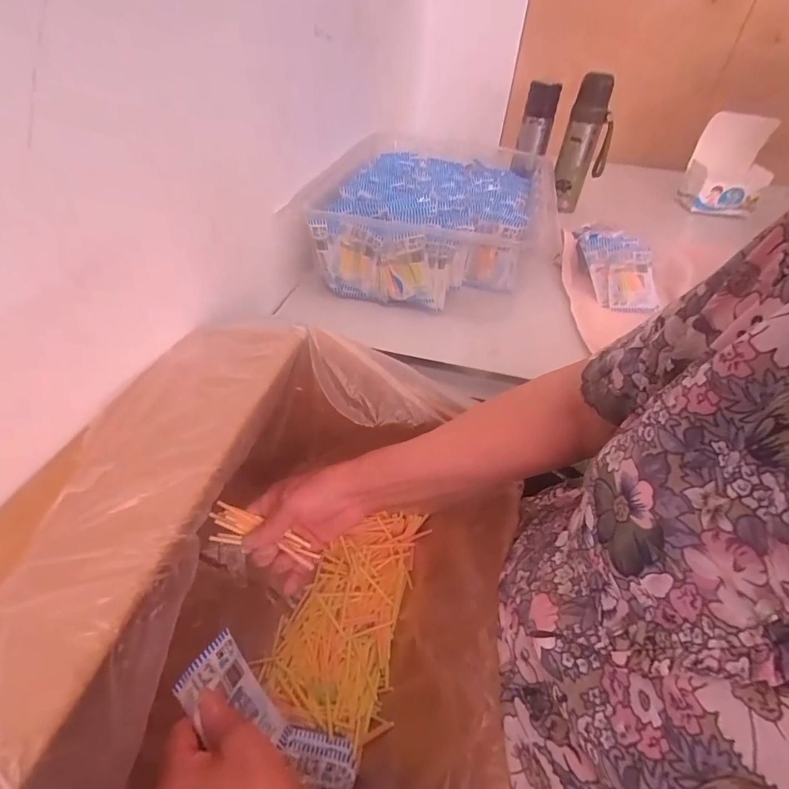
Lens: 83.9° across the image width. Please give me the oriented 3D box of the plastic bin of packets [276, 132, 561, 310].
[{"bbox_3d":[0.067,-0.321,0.765,0.355,0.116,0.497,12,43,8],"label":"plastic bin of packets"}]

